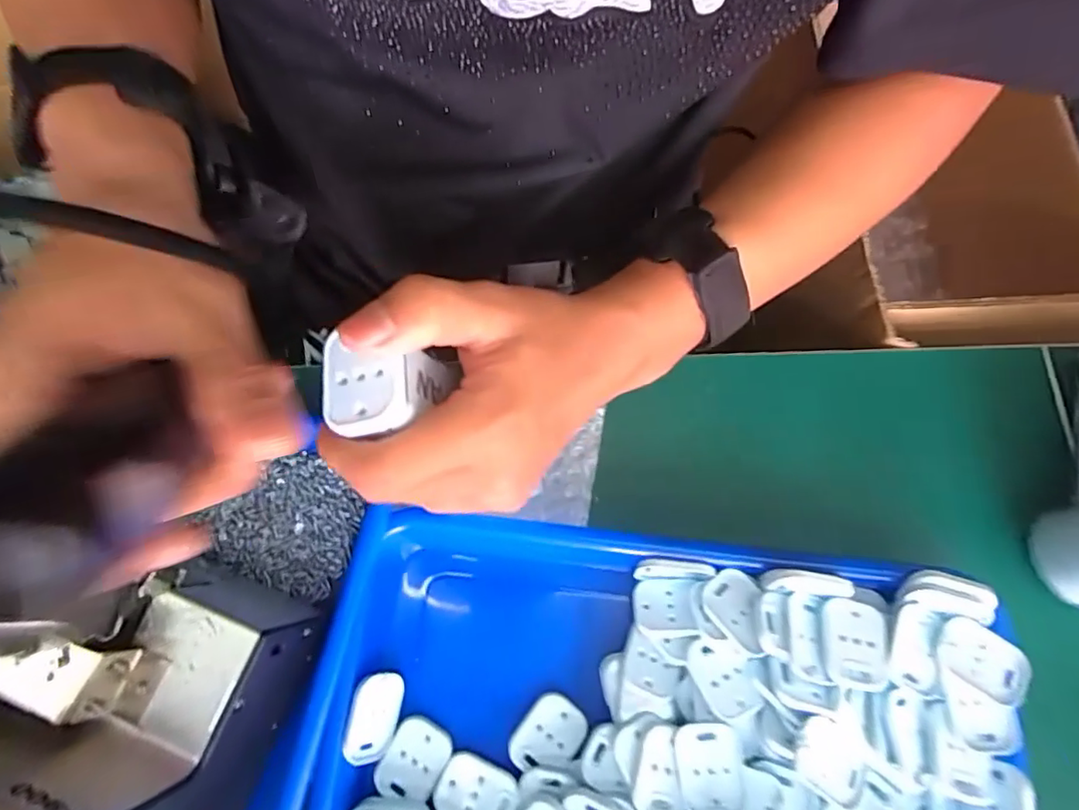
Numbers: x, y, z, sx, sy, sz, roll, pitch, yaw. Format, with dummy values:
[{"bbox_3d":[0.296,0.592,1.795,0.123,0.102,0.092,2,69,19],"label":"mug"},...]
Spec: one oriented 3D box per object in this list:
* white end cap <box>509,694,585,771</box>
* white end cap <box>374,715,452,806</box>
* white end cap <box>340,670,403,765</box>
[{"bbox_3d":[0.005,0.170,0.295,0.030,0.005,0.038,37,79,8],"label":"white end cap"},{"bbox_3d":[-0.064,0.180,0.290,0.029,0.004,0.038,29,78,7],"label":"white end cap"},{"bbox_3d":[-0.083,0.157,0.289,0.006,0.029,0.041,-2,71,38],"label":"white end cap"}]

